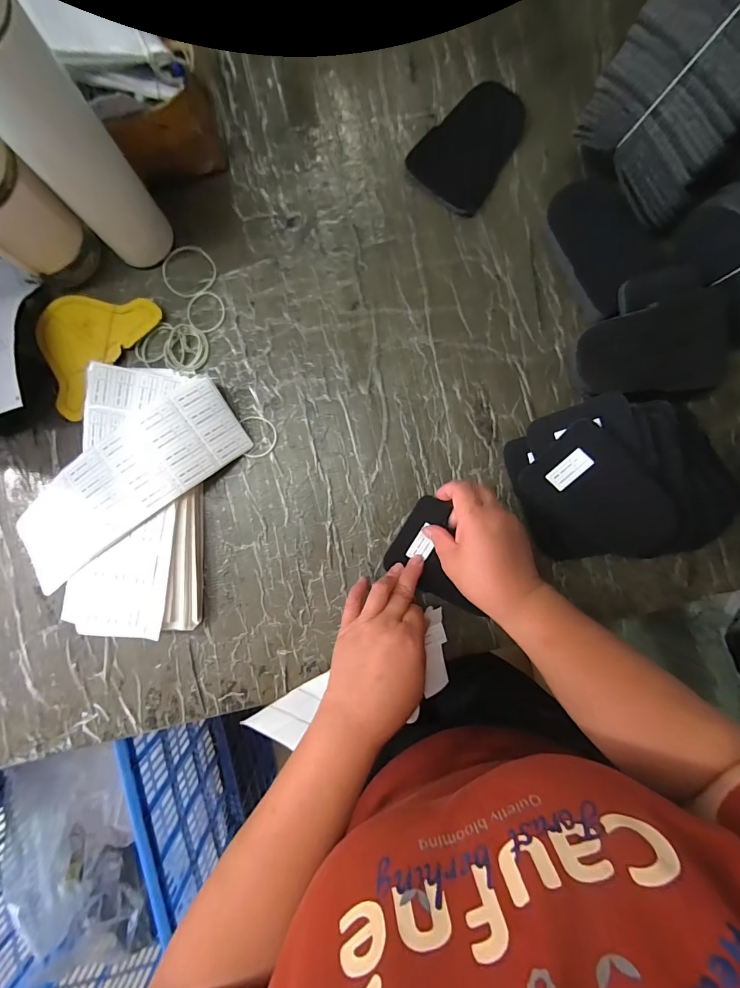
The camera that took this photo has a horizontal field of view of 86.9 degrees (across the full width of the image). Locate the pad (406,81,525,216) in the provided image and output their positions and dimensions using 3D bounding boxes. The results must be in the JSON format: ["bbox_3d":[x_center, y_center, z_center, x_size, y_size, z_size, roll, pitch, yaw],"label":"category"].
[{"bbox_3d":[0.111,-0.370,0.415,0.088,0.011,0.122,41,98,-6],"label":"pad"}]

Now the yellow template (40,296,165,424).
[{"bbox_3d":[-0.295,-0.155,0.402,0.091,0.009,0.142,32,87,-5],"label":"yellow template"}]

